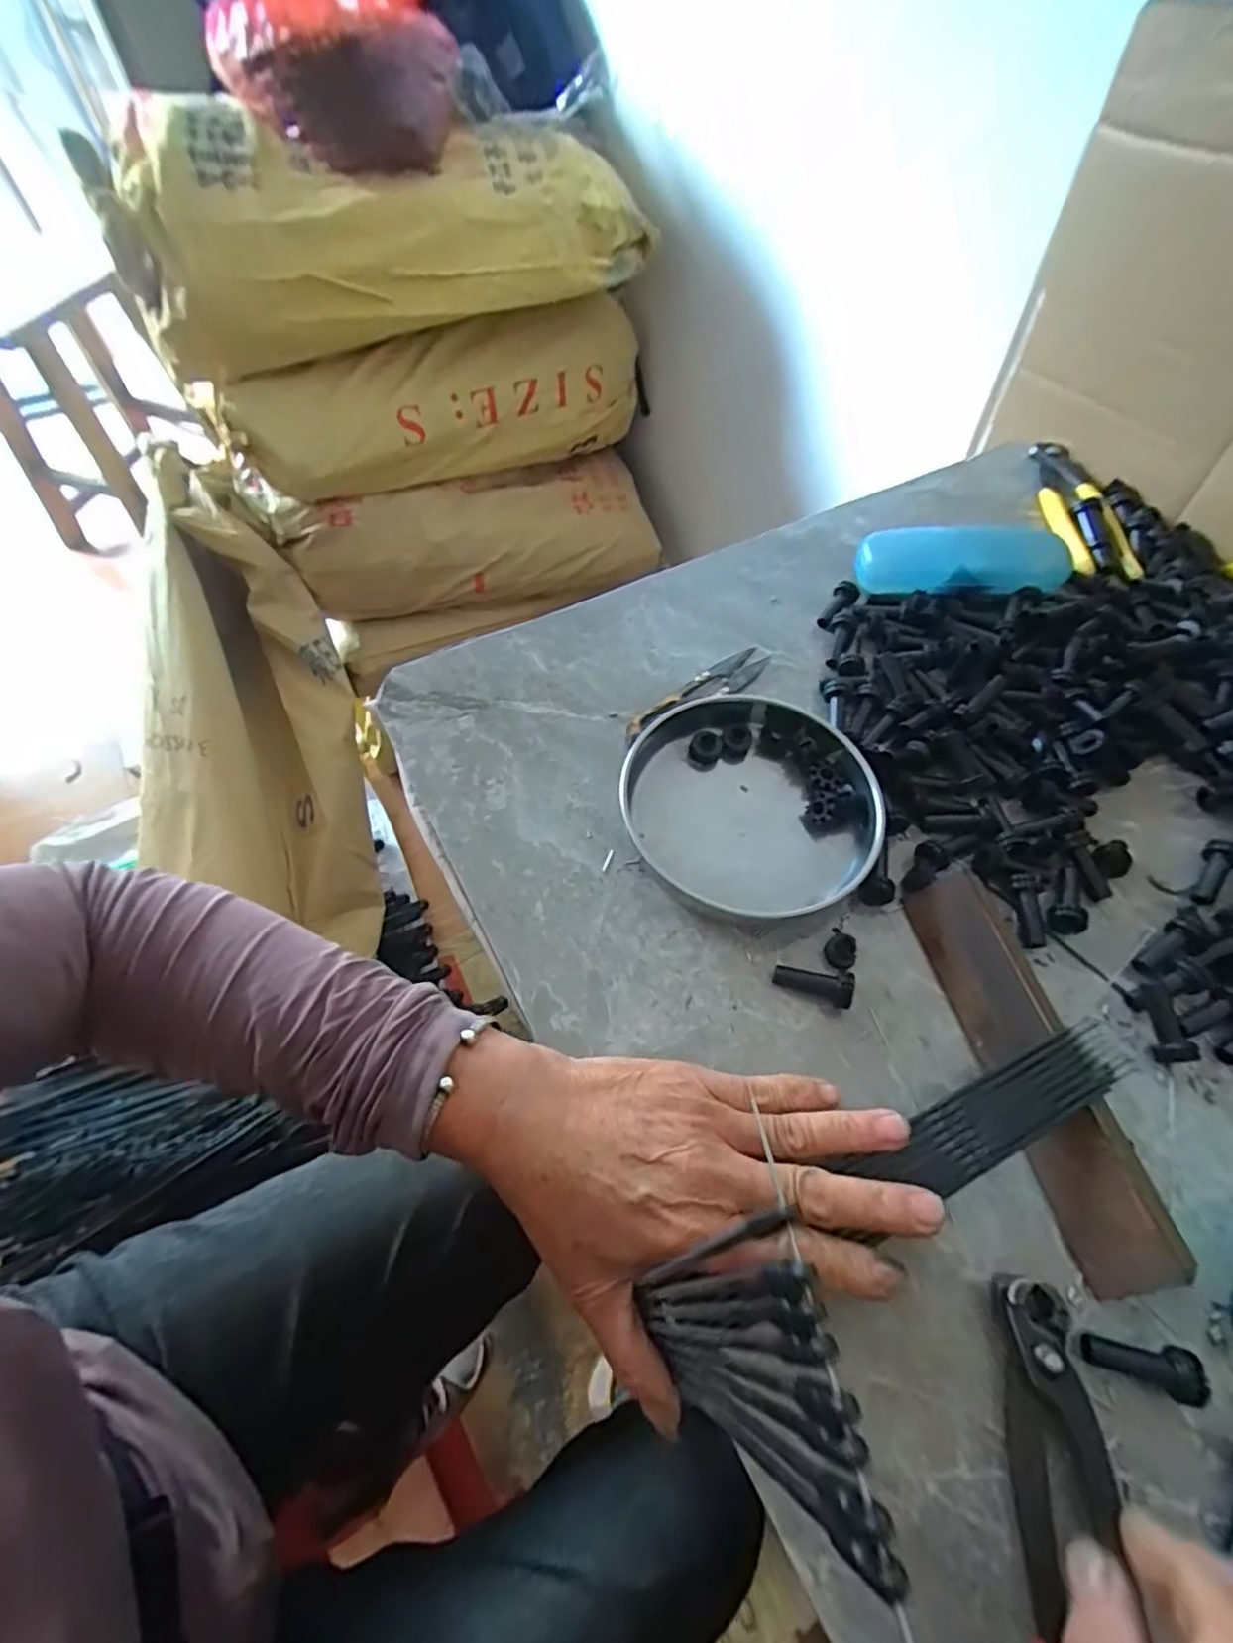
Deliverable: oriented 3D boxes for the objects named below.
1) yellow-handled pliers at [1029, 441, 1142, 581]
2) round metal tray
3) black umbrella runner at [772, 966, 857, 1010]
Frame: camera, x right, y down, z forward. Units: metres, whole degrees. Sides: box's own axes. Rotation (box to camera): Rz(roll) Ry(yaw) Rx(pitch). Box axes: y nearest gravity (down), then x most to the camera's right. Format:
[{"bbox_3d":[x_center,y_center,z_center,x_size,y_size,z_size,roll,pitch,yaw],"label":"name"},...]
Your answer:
[{"bbox_3d":[0.363,-0.249,0.523,0.051,0.017,0.161,4,59,1],"label":"yellow-handled pliers"},{"bbox_3d":[0.078,-0.012,0.376,0.137,0.022,0.140,0,59,-1],"label":"round metal tray"},{"bbox_3d":[0.098,0.081,0.330,0.039,0.015,0.012,10,58,25],"label":"black umbrella runner"}]

